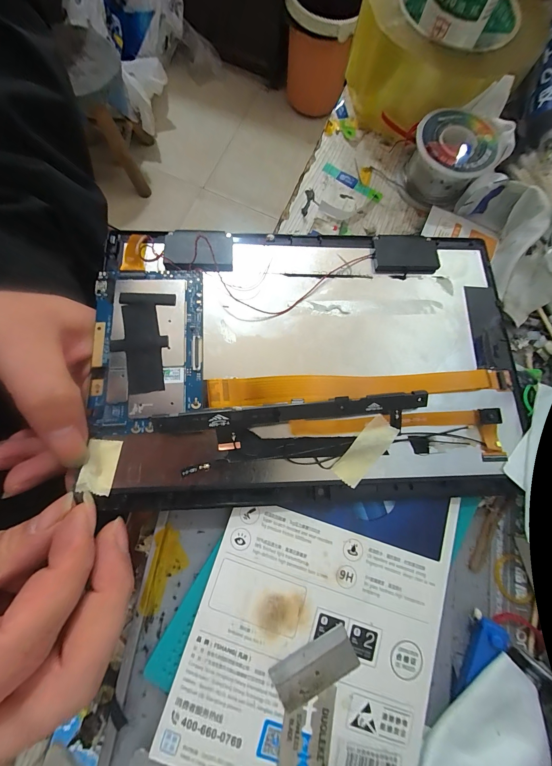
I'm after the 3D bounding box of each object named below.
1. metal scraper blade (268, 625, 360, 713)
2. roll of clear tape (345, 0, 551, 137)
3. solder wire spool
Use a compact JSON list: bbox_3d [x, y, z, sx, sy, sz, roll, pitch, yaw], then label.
[{"bbox_3d":[0.018,0.132,0.131,0.039,0.004,0.020,-23,81,-8],"label":"metal scraper blade"},{"bbox_3d":[0.117,-0.241,0.203,0.122,0.044,0.126,1,79,-4],"label":"roll of clear tape"},{"bbox_3d":[0.120,-0.154,0.194,0.050,0.027,0.049,1,79,-4],"label":"solder wire spool"}]

